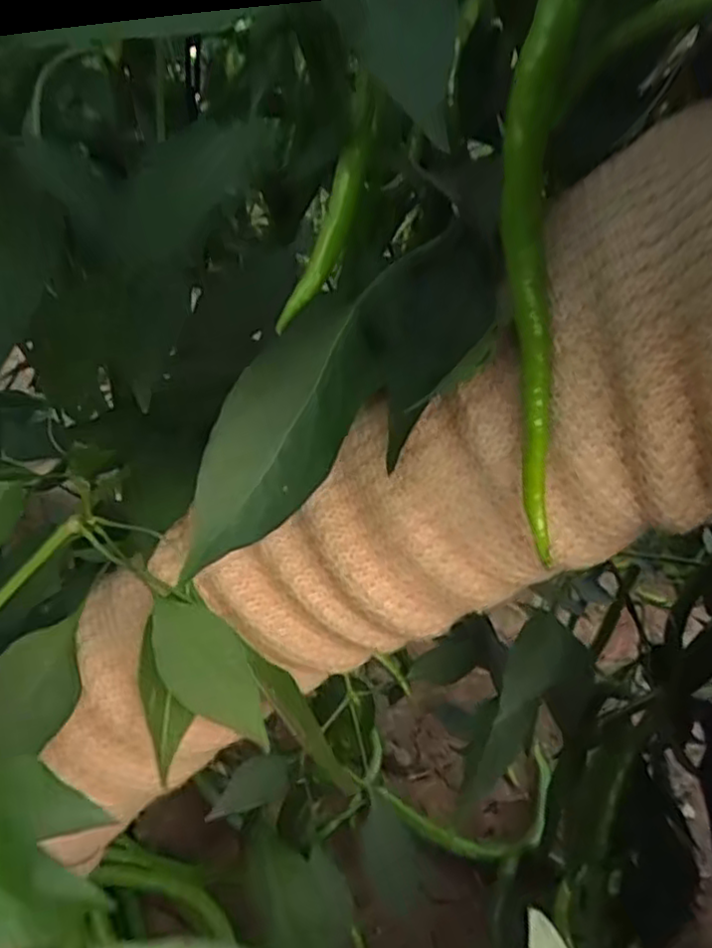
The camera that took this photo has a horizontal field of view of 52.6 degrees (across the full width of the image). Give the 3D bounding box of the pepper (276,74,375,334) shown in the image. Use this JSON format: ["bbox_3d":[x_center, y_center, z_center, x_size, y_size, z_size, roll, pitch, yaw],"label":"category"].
[{"bbox_3d":[-0.005,-0.065,0.179,0.006,0.064,0.010,16,-6,16],"label":"pepper"}]

